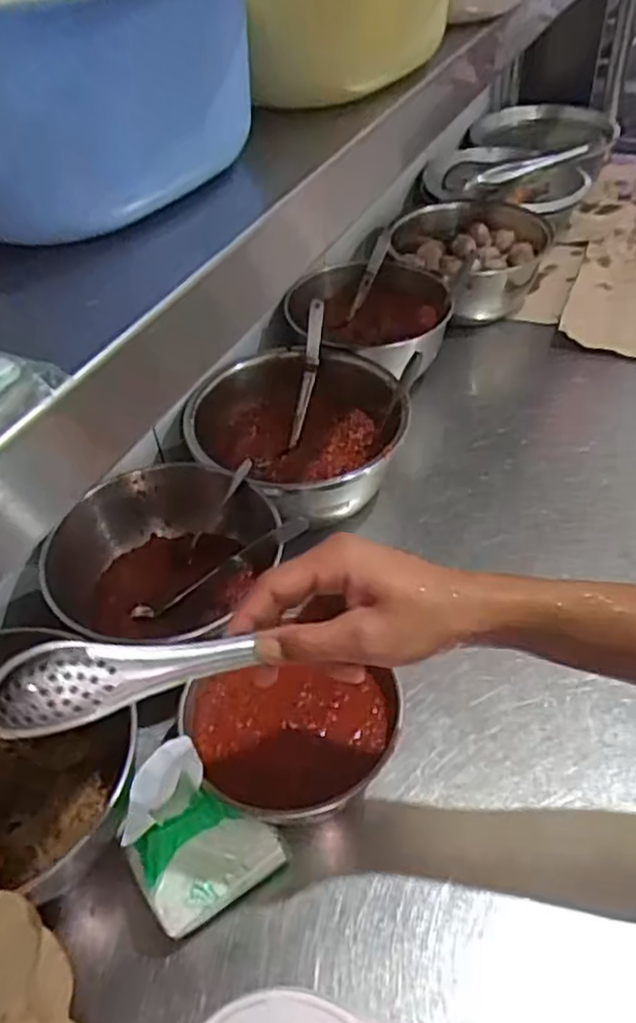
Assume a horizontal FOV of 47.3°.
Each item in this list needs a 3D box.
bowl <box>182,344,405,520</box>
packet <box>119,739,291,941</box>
[{"bbox_3d":[-0.015,-0.074,0.813,0.224,0.111,0.237,-4,44,4],"label":"bowl"},{"bbox_3d":[-0.086,0.232,0.507,0.080,0.120,0.087,31,55,32],"label":"packet"}]

